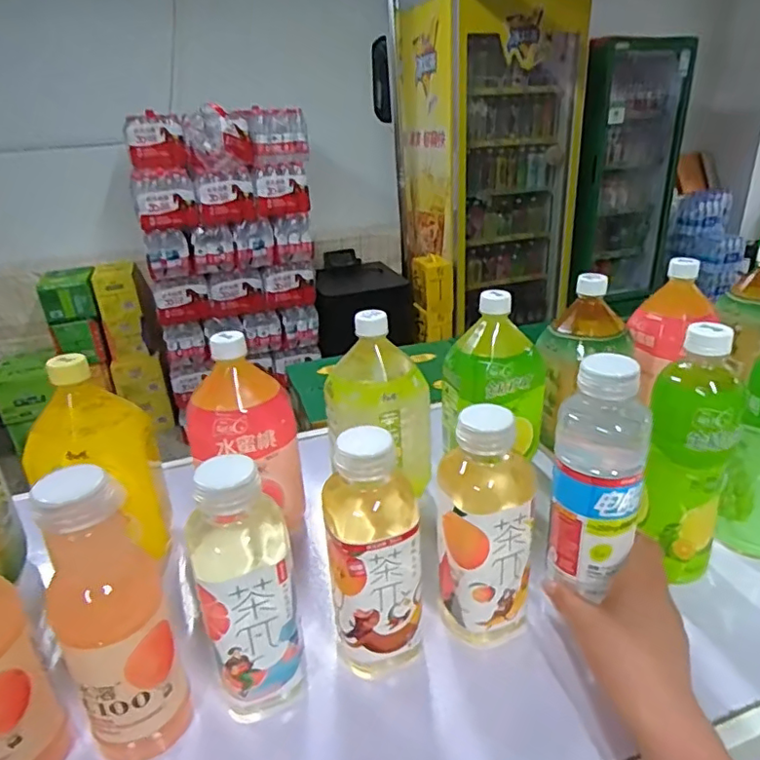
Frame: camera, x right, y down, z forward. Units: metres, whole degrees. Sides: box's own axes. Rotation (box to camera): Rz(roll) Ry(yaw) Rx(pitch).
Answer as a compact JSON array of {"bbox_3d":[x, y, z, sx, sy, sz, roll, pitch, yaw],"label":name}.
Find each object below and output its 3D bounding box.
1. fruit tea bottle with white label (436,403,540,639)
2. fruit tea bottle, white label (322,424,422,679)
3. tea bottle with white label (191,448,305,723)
[{"bbox_3d":[0.080,0.109,0.426,0.076,0.180,0.072,2,26,11],"label":"fruit tea bottle with white label"},{"bbox_3d":[-0.004,0.127,0.403,0.068,0.183,0.057,-4,26,-3],"label":"fruit tea bottle, white label"},{"bbox_3d":[-0.089,0.141,0.383,0.057,0.183,0.067,-11,27,-16],"label":"tea bottle with white label"}]

